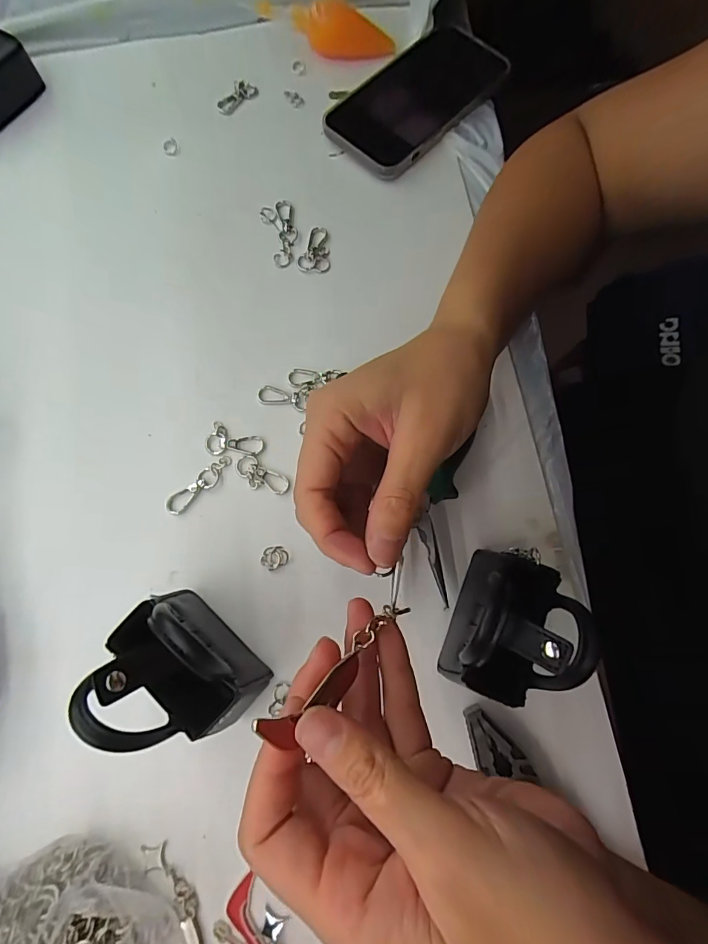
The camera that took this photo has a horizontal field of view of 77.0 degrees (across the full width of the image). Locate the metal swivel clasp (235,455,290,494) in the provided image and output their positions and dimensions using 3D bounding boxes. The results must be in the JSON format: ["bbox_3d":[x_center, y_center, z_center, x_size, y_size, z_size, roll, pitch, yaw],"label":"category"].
[{"bbox_3d":[-0.063,0.003,0.298,0.040,0.004,0.018,32,78,8],"label":"metal swivel clasp"}]

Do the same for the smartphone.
[{"bbox_3d":[0.055,-0.314,0.371,0.165,0.015,0.084,-44,79,-9],"label":"smartphone"}]

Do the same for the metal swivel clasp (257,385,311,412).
[{"bbox_3d":[-0.050,-0.055,0.314,0.035,0.005,0.018,10,76,3],"label":"metal swivel clasp"}]

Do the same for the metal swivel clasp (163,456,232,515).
[{"bbox_3d":[-0.104,0.008,0.298,0.052,0.004,0.013,-42,79,-9],"label":"metal swivel clasp"}]

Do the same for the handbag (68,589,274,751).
[{"bbox_3d":[-0.090,0.101,0.225,0.070,0.099,0.052,37,79,9],"label":"handbag"}]

